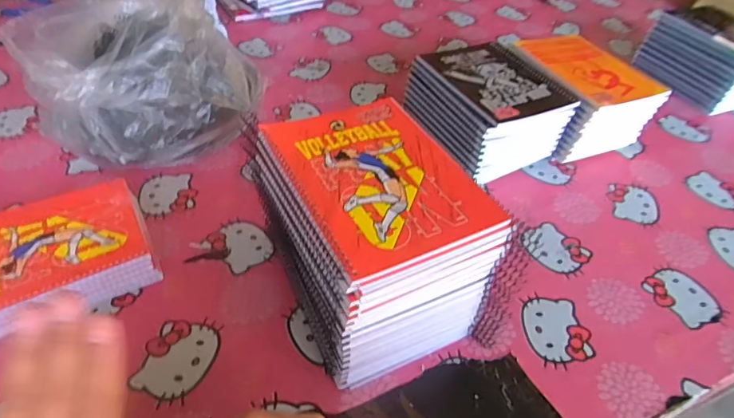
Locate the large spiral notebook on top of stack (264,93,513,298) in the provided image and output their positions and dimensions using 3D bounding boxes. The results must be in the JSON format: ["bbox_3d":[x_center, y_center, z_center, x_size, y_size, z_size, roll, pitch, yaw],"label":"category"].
[{"bbox_3d":[0.009,-0.031,0.410,0.146,0.011,0.198,-19,49,-23],"label":"large spiral notebook on top of stack"}]

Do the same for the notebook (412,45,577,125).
[{"bbox_3d":[0.190,-0.193,0.692,0.158,0.010,0.204,-17,49,-21],"label":"notebook"}]

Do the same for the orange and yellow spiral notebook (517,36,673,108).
[{"bbox_3d":[0.343,-0.220,0.715,0.149,0.013,0.191,-16,49,-20],"label":"orange and yellow spiral notebook"}]

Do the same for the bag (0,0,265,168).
[{"bbox_3d":[-0.333,-0.207,0.674,0.270,0.193,0.293,-31,55,-31],"label":"bag"}]

